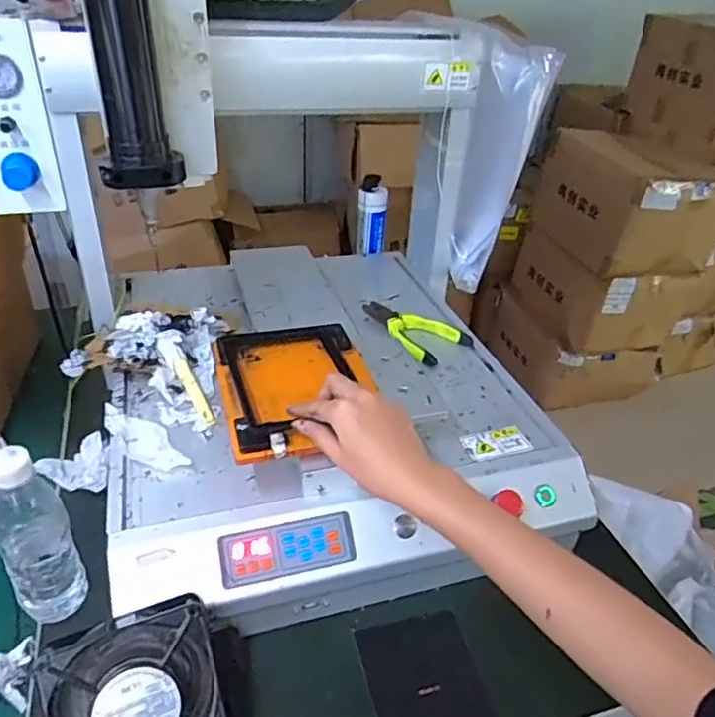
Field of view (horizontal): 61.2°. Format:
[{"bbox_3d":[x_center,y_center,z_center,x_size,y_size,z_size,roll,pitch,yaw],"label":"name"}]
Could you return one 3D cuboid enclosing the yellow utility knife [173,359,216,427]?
[{"bbox_3d":[-0.178,0.037,0.660,0.014,0.005,0.096,-18,56,-29],"label":"yellow utility knife"}]

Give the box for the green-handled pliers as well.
[{"bbox_3d":[0.066,-0.044,0.811,0.089,0.018,0.158,-27,43,-37],"label":"green-handled pliers"}]

